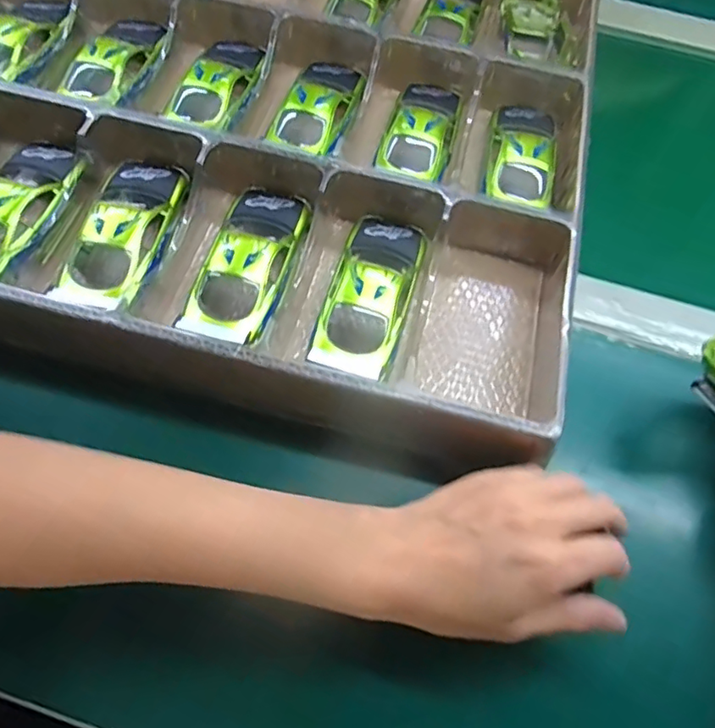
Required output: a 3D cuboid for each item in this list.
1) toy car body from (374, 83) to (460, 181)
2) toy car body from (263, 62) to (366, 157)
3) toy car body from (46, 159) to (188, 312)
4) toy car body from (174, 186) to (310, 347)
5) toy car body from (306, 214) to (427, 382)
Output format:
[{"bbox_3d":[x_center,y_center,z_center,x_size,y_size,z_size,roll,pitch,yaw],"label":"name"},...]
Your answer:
[{"bbox_3d":[0.049,-0.176,0.414,0.049,0.027,0.100,16,64,5],"label":"toy car body"},{"bbox_3d":[-0.027,-0.197,0.419,0.050,0.026,0.094,16,64,5],"label":"toy car body"},{"bbox_3d":[-0.145,-0.088,0.348,0.049,0.022,0.117,12,64,2],"label":"toy car body"},{"bbox_3d":[-0.068,-0.063,0.352,0.049,0.032,0.119,14,64,4],"label":"toy car body"},{"bbox_3d":[0.008,-0.044,0.348,0.050,0.036,0.127,15,64,4],"label":"toy car body"}]

